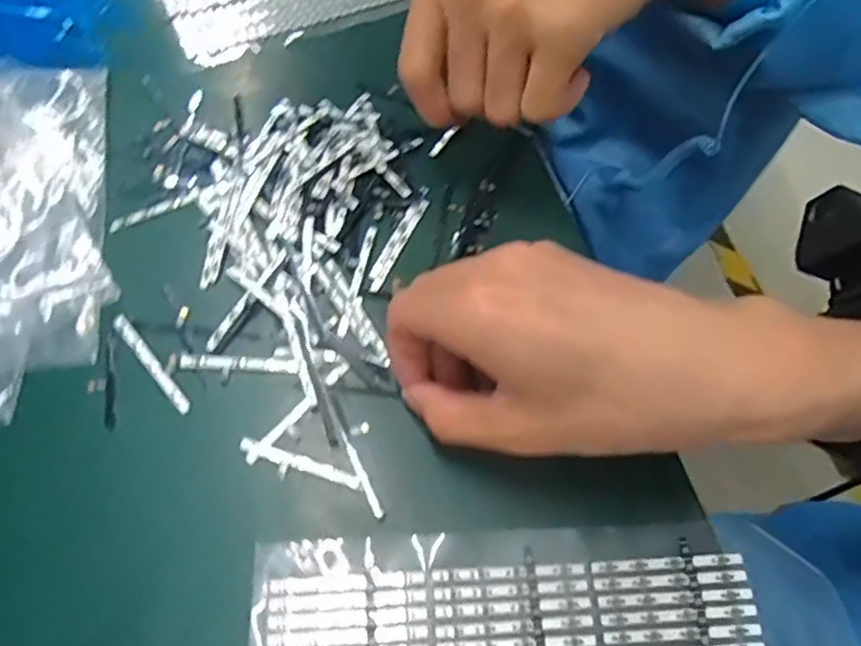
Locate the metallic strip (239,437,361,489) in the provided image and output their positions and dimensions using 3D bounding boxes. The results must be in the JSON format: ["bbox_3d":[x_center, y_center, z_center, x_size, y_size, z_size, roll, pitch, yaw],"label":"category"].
[{"bbox_3d":[-0.056,0.059,0.288,0.051,0.004,0.006,17,62,7],"label":"metallic strip"}]

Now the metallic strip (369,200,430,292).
[{"bbox_3d":[-0.015,-0.040,0.345,0.005,0.006,0.058,24,63,11],"label":"metallic strip"}]

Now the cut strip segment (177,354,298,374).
[{"bbox_3d":[-0.086,0.017,0.308,0.054,0.006,0.007,4,61,0],"label":"cut strip segment"}]

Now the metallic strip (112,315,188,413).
[{"bbox_3d":[-0.127,0.017,0.308,0.007,0.004,0.060,-38,69,-20],"label":"metallic strip"}]

